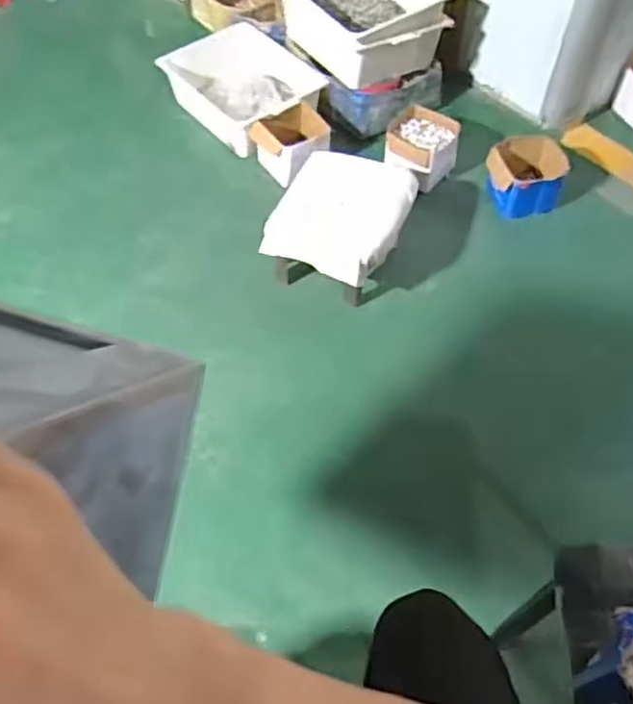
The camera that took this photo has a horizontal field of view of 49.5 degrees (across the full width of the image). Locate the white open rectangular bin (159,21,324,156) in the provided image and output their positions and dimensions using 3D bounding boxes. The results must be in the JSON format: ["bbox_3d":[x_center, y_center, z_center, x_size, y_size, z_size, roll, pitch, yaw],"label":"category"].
[{"bbox_3d":[-0.197,-0.674,1.750,0.276,0.092,0.367,-36,63,-21],"label":"white open rectangular bin"}]

